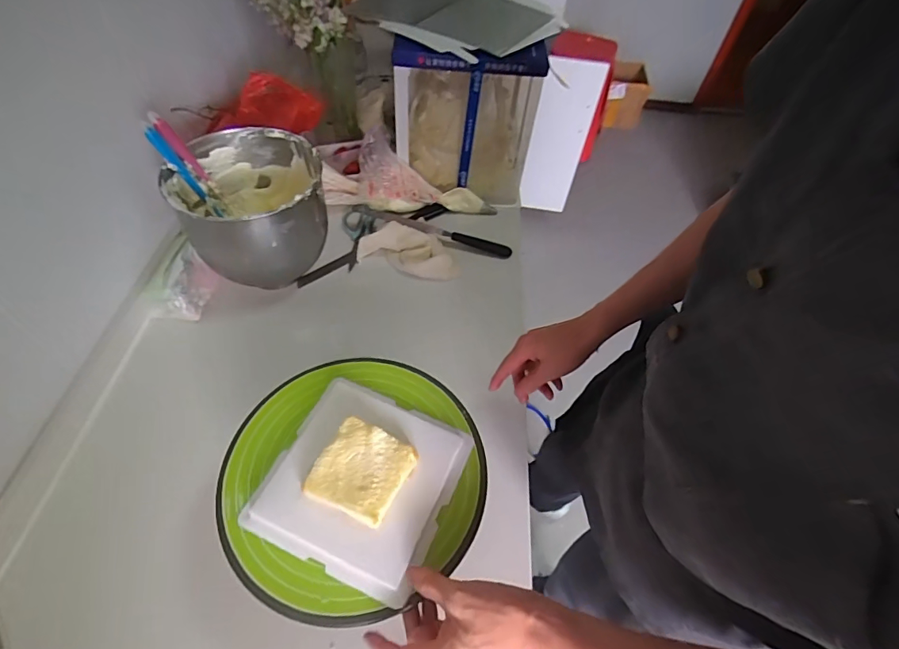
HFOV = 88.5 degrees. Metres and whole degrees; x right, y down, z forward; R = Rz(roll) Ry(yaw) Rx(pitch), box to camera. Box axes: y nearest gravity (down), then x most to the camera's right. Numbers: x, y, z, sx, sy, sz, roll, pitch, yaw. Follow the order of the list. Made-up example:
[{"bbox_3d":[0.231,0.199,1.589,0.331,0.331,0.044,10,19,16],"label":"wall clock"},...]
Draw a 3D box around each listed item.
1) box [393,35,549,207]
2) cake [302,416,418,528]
[{"bbox_3d":[0.040,-0.439,0.936,0.270,0.287,0.228,5,53,-1],"label":"box"},{"bbox_3d":[-0.093,0.160,0.494,0.089,0.040,0.089,25,56,14],"label":"cake"}]

